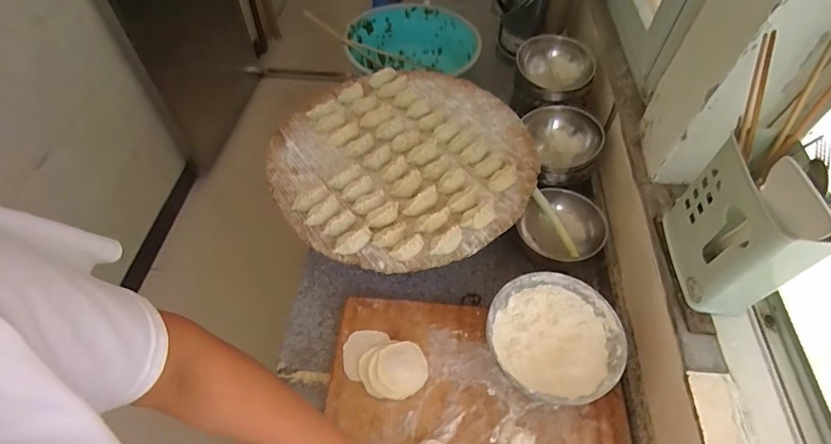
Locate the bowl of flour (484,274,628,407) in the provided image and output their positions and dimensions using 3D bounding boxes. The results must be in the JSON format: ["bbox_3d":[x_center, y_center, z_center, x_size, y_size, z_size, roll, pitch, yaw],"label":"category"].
[{"bbox_3d":[0.181,0.158,0.591,0.166,0.074,0.165,1,54,-1],"label":"bowl of flour"}]

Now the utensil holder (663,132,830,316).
[{"bbox_3d":[0.342,0.004,0.471,0.062,0.182,0.138,0,54,-1],"label":"utensil holder"}]

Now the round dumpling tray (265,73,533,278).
[{"bbox_3d":[-0.014,-0.112,0.704,0.384,0.041,0.407,1,54,-1],"label":"round dumpling tray"}]

